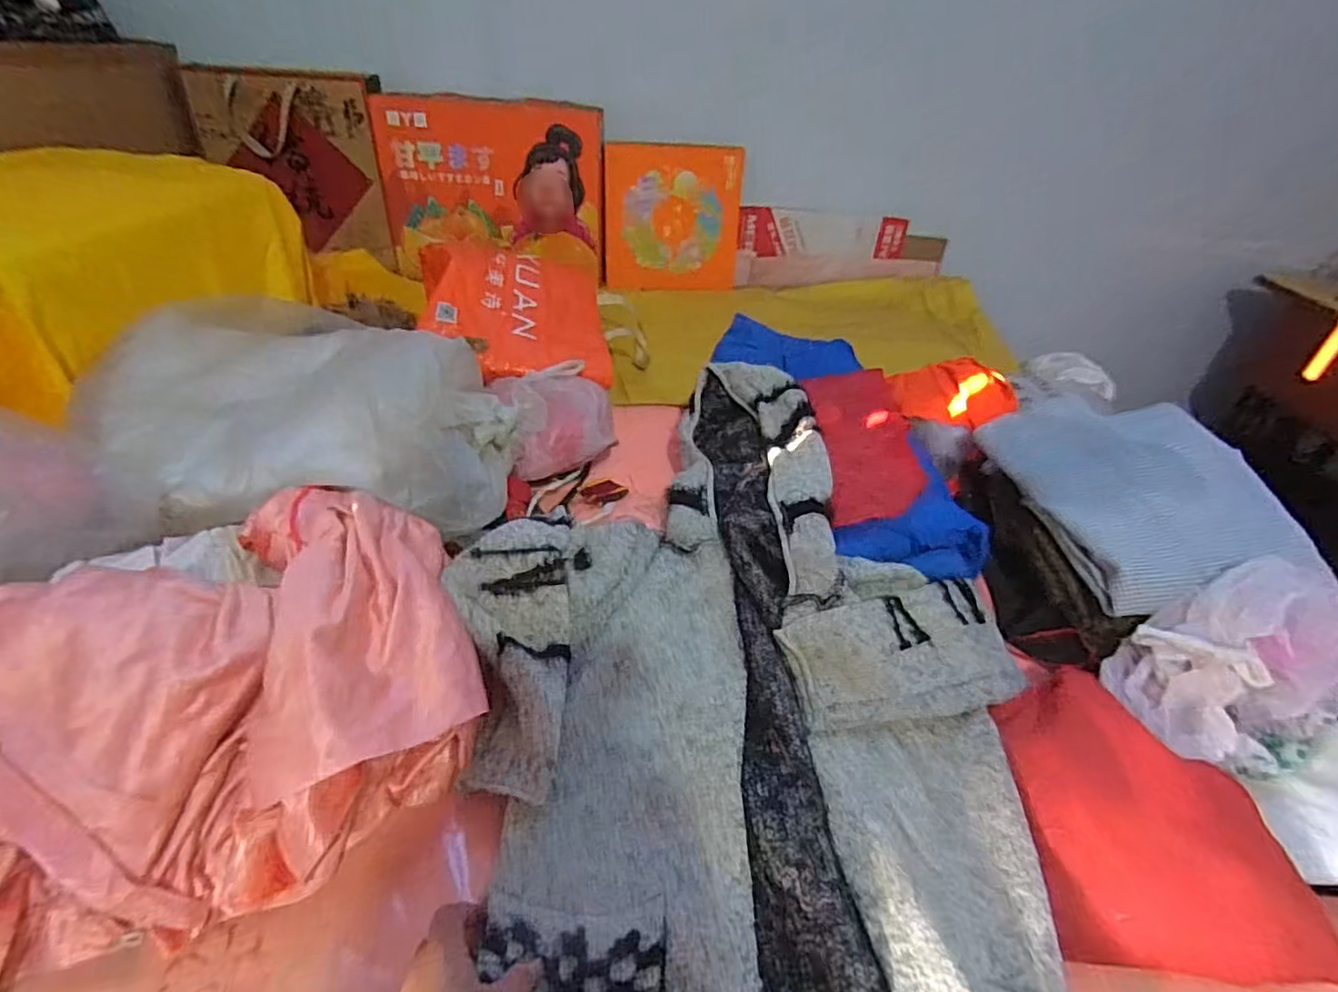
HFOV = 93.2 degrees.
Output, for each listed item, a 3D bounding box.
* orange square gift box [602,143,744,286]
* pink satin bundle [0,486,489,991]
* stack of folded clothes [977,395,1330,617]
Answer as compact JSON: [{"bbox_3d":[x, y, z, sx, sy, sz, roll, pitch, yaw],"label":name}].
[{"bbox_3d":[0.011,-0.616,1.417,0.301,0.285,0.052,-3,38,-10],"label":"orange square gift box"},{"bbox_3d":[-0.365,0.154,0.478,0.400,0.179,0.277,-16,42,-25],"label":"pink satin bundle"},{"bbox_3d":[0.516,-0.004,0.680,0.251,0.082,0.272,-1,38,-7],"label":"stack of folded clothes"}]

